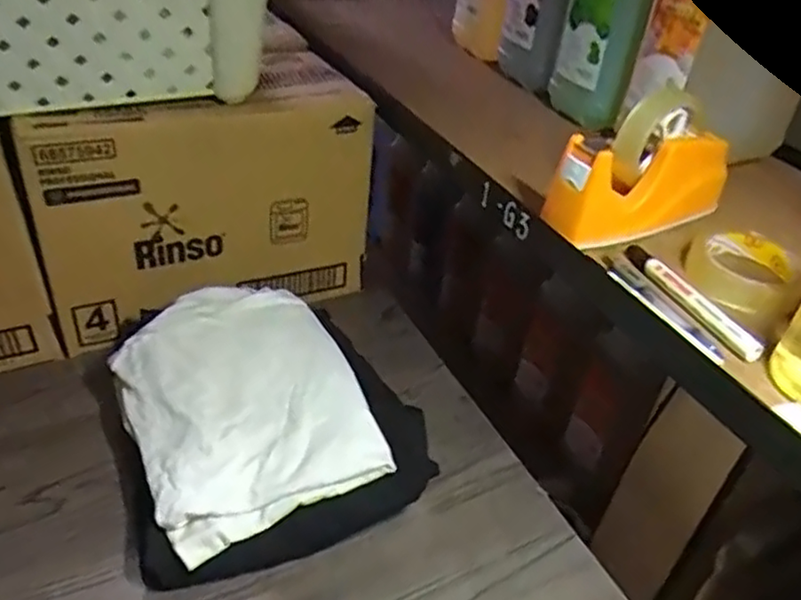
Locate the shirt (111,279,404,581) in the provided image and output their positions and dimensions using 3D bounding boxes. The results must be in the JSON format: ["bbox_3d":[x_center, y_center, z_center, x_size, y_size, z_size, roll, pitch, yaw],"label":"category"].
[{"bbox_3d":[-0.165,0.099,0.689,0.204,0.069,0.283,-14,42,-26],"label":"shirt"}]

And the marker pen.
[{"bbox_3d":[0.231,-0.002,0.547,0.023,0.014,0.142,-11,40,-23],"label":"marker pen"}]

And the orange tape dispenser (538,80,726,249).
[{"bbox_3d":[0.223,-0.120,0.610,0.177,0.111,0.059,-15,42,-26],"label":"orange tape dispenser"}]

